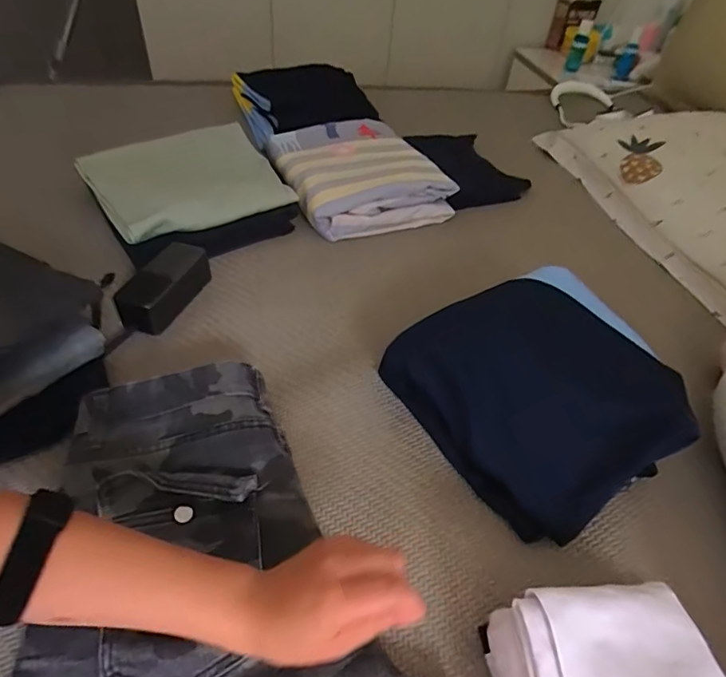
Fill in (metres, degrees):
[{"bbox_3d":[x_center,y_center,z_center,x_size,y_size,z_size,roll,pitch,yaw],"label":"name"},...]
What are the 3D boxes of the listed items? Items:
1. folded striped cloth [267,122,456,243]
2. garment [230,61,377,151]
[{"bbox_3d":[-0.017,-0.288,0.863,0.246,0.074,0.287,-14,48,-19],"label":"folded striped cloth"},{"bbox_3d":[-0.122,-0.503,1.002,0.239,0.046,0.271,-12,47,-17],"label":"garment"}]

